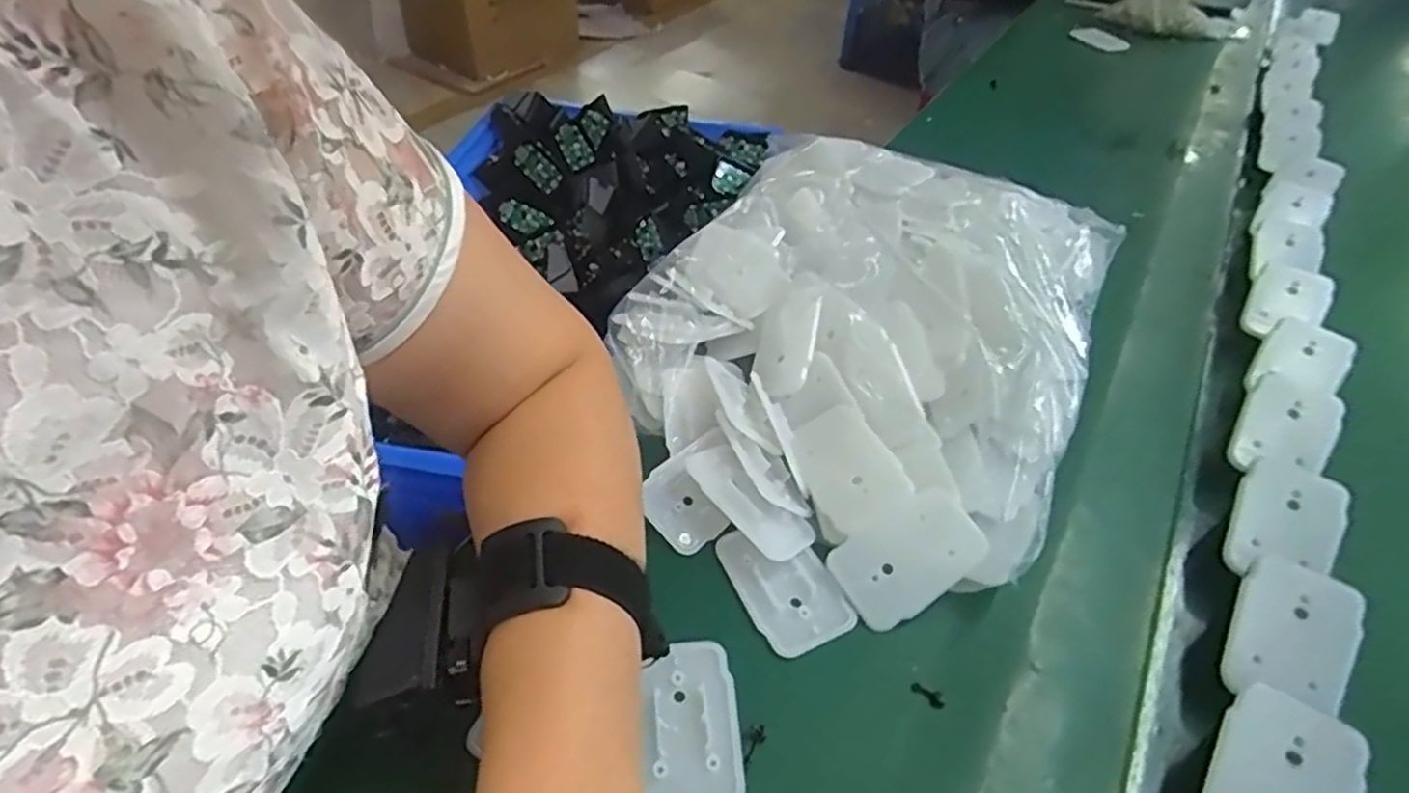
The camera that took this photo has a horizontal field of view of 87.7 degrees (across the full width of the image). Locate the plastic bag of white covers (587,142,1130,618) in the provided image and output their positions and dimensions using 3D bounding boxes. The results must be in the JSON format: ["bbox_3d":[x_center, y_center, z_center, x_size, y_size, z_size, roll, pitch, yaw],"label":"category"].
[{"bbox_3d":[0.100,-0.060,0.469,0.277,0.084,0.365,24,46,20],"label":"plastic bag of white covers"}]

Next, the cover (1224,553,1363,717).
[{"bbox_3d":[0.253,0.103,0.314,0.045,0.007,0.061,20,71,16],"label":"cover"}]

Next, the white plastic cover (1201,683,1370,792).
[{"bbox_3d":[0.210,0.140,0.266,0.042,0.006,0.061,24,67,31],"label":"white plastic cover"}]

